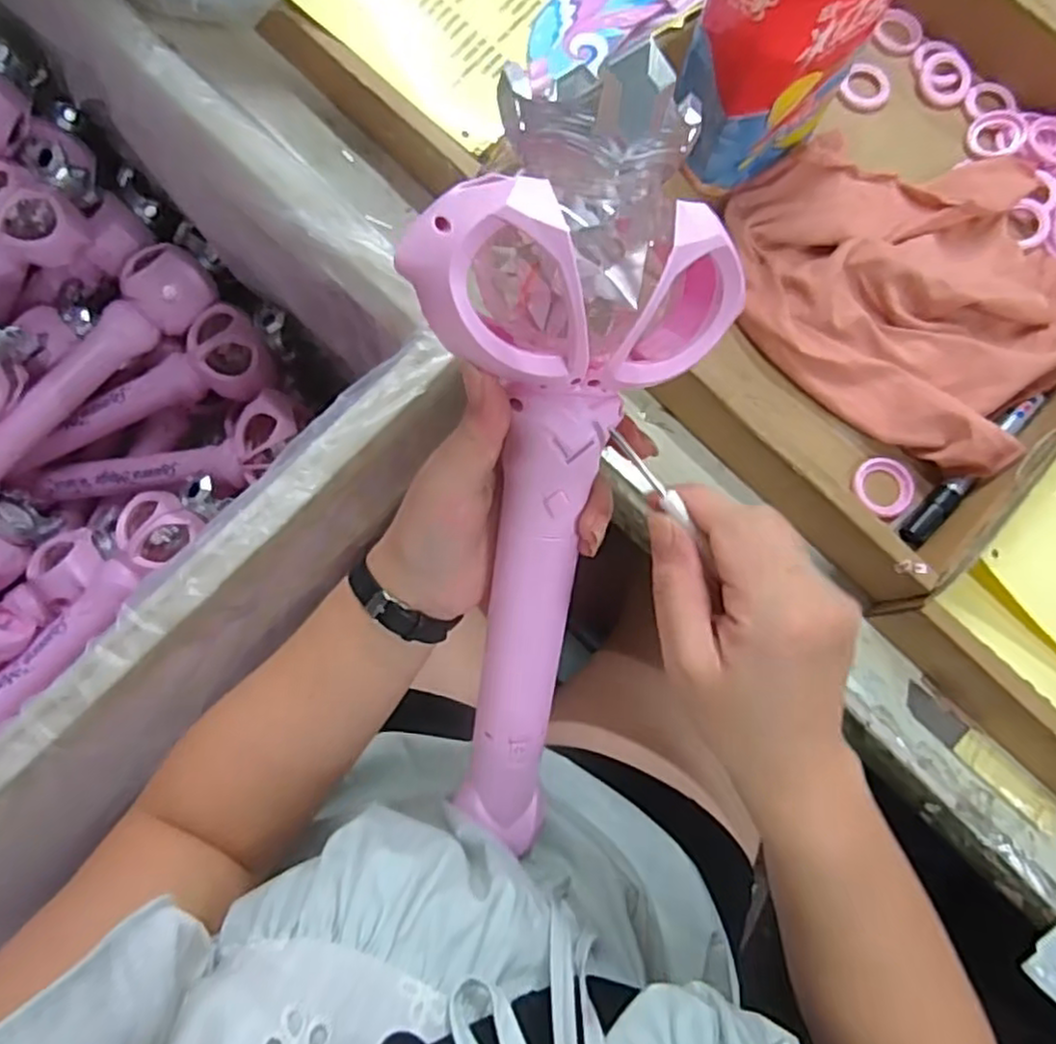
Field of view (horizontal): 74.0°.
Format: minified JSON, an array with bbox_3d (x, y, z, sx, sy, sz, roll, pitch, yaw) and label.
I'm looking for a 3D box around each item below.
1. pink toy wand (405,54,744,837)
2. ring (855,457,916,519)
[{"bbox_3d":[0.006,0.007,0.297,0.109,0.045,0.336,7,119,0],"label":"pink toy wand"},{"bbox_3d":[0.219,-0.020,0.432,0.036,0.008,0.036,1,78,-3],"label":"ring"}]

